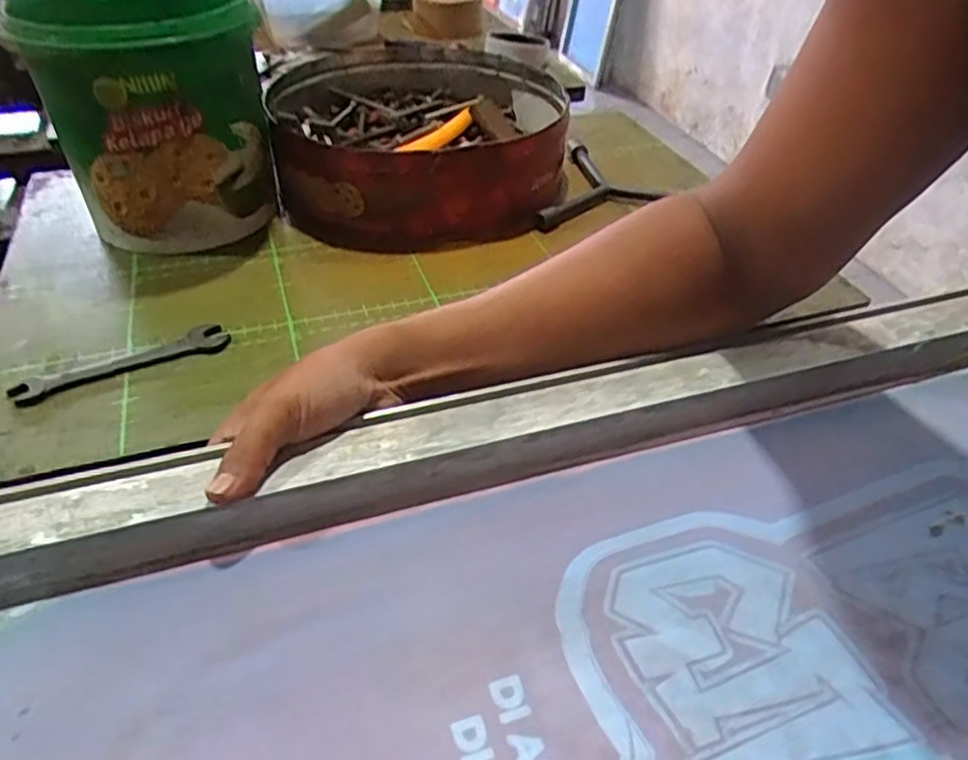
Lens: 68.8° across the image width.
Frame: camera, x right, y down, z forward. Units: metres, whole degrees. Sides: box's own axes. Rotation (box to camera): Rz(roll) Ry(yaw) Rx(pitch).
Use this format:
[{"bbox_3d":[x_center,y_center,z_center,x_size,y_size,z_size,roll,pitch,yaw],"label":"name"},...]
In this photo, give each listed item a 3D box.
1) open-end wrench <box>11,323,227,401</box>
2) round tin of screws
[{"bbox_3d":[-0.225,-0.013,0.443,0.121,0.006,0.021,-20,45,-24],"label":"open-end wrench"},{"bbox_3d":[-0.060,-0.218,0.643,0.262,0.074,0.270,0,40,-3],"label":"round tin of screws"}]

